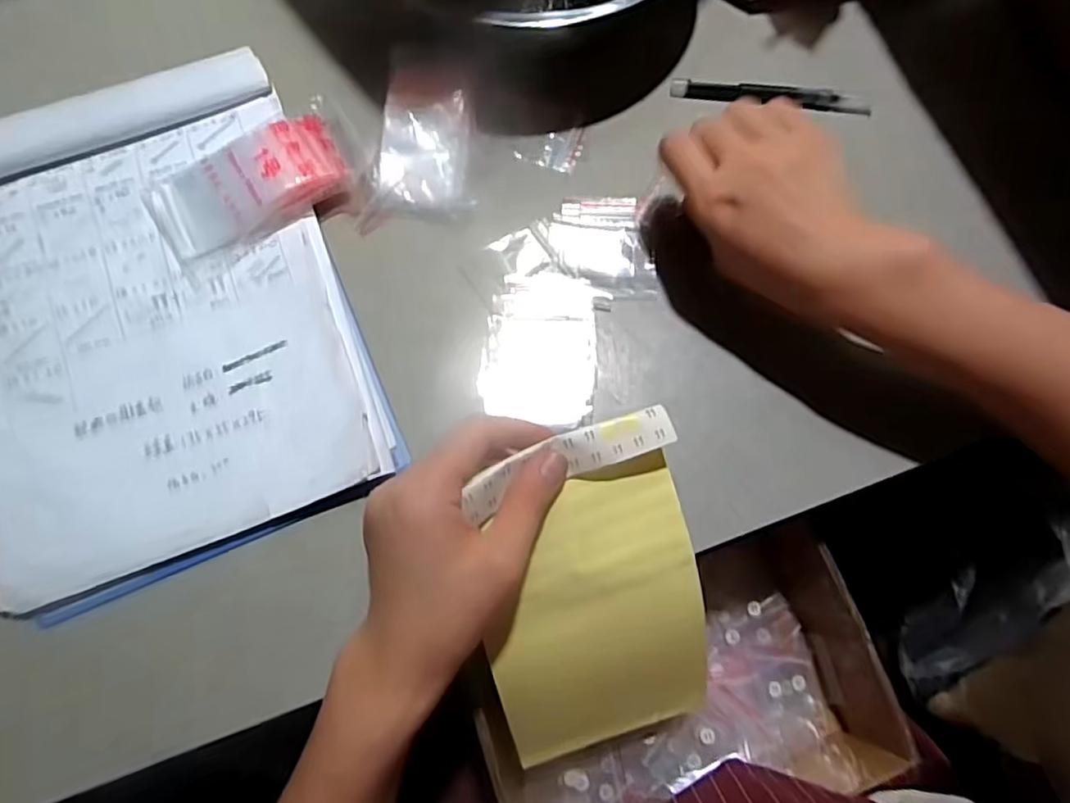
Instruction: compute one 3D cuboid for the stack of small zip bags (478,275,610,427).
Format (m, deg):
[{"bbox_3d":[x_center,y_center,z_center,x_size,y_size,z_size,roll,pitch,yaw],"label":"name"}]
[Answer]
[{"bbox_3d":[0.005,-0.034,0.387,0.069,0.005,0.095,11,73,3],"label":"stack of small zip bags"}]

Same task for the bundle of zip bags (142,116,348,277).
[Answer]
[{"bbox_3d":[-0.182,-0.139,0.399,0.119,0.024,0.067,-32,76,-10],"label":"bundle of zip bags"}]

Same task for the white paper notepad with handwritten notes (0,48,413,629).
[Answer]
[{"bbox_3d":[-0.230,-0.055,0.376,0.221,0.029,0.303,-21,73,-9],"label":"white paper notepad with handwritten notes"}]

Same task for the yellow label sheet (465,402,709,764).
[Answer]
[{"bbox_3d":[0.033,0.117,0.355,0.119,0.024,0.208,-16,110,-11],"label":"yellow label sheet"}]

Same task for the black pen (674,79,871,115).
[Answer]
[{"bbox_3d":[0.166,-0.215,0.443,0.138,0.013,0.012,5,73,1],"label":"black pen"}]

